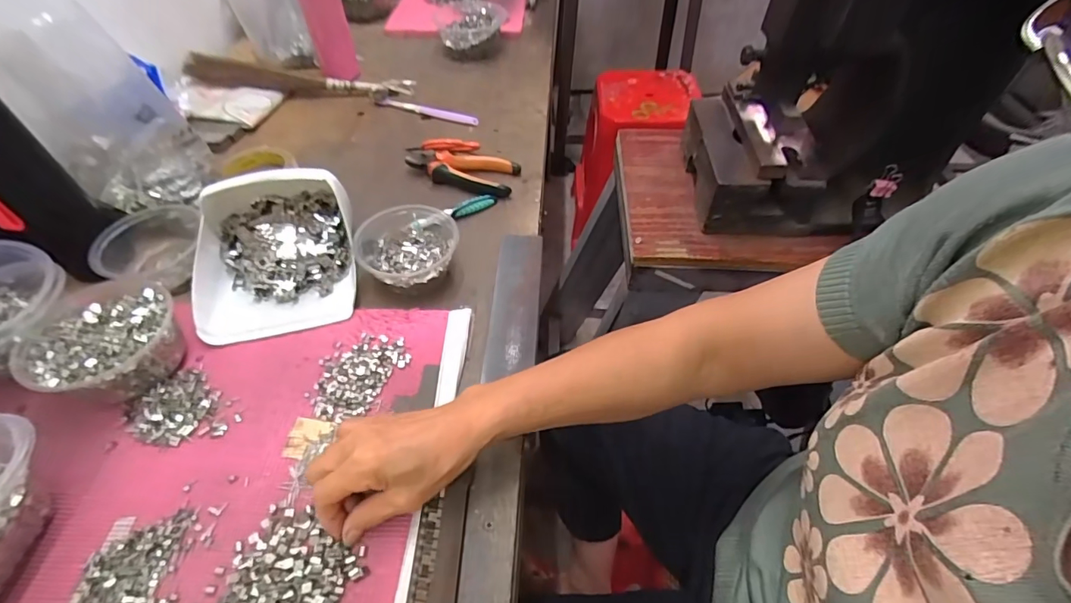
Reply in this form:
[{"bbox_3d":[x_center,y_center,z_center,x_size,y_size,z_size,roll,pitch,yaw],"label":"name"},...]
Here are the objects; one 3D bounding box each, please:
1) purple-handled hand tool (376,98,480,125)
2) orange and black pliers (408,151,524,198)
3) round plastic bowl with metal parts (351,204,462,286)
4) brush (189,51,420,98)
[{"bbox_3d":[-0.173,-0.304,0.760,0.180,0.009,0.016,18,53,15],"label":"purple-handled hand tool"},{"bbox_3d":[-0.100,-0.175,0.645,0.148,0.022,0.068,15,52,10],"label":"orange and black pliers"},{"bbox_3d":[-0.138,-0.057,0.525,0.105,0.048,0.102,1,51,-1],"label":"round plastic bowl with metal parts"},{"bbox_3d":[-0.382,-0.360,0.779,0.351,0.055,0.039,-2,50,-1],"label":"brush"}]

